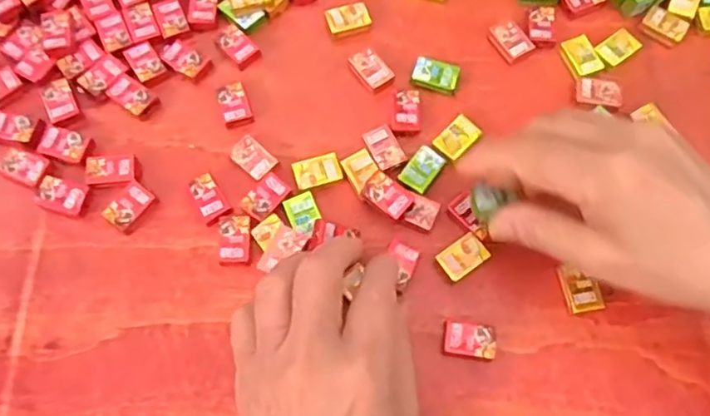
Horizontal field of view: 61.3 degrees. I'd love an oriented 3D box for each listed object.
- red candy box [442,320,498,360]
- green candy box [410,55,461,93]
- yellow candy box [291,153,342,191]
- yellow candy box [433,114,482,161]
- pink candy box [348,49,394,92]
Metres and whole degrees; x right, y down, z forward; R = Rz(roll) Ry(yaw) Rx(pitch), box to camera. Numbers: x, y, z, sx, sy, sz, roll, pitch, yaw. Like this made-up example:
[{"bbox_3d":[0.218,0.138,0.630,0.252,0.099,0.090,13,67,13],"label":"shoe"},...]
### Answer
[{"bbox_3d":[0.058,0.067,0.303,0.026,0.008,0.017,10,71,2],"label":"red candy box"},{"bbox_3d":[0.048,-0.078,0.352,0.026,0.008,0.018,21,71,6],"label":"green candy box"},{"bbox_3d":[-0.021,-0.020,0.329,0.025,0.004,0.017,-17,72,-7],"label":"yellow candy box"},{"bbox_3d":[0.058,-0.039,0.338,0.025,0.004,0.017,-43,76,-14],"label":"yellow candy box"},{"bbox_3d":[0.009,-0.082,0.352,0.016,0.008,0.025,-36,75,-13],"label":"pink candy box"}]

